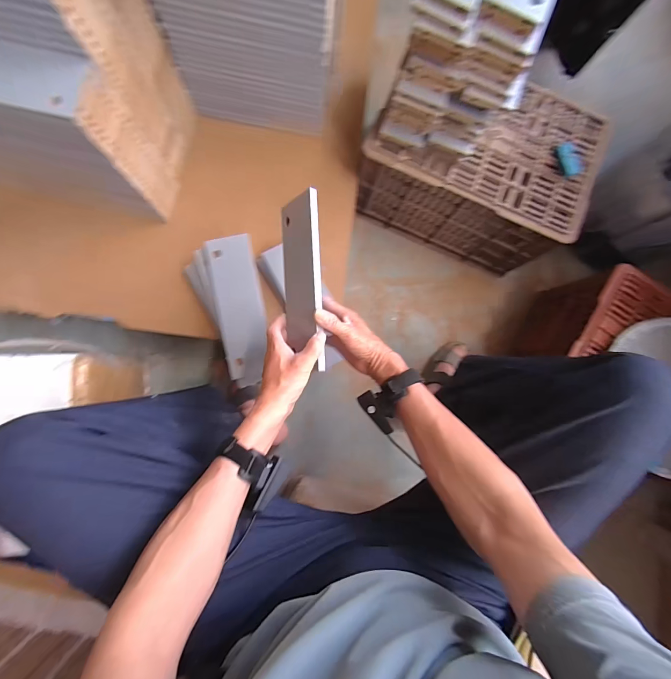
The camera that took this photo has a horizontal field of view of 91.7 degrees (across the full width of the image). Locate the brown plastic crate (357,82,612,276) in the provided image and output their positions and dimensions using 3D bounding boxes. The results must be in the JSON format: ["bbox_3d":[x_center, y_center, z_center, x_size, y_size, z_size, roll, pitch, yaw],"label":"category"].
[{"bbox_3d":[0.308,-0.394,0.778,0.450,0.262,0.277,22,83,-2],"label":"brown plastic crate"}]

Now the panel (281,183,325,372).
[{"bbox_3d":[-0.053,-0.088,0.505,0.015,0.084,0.256,-3,89,-40],"label":"panel"}]

